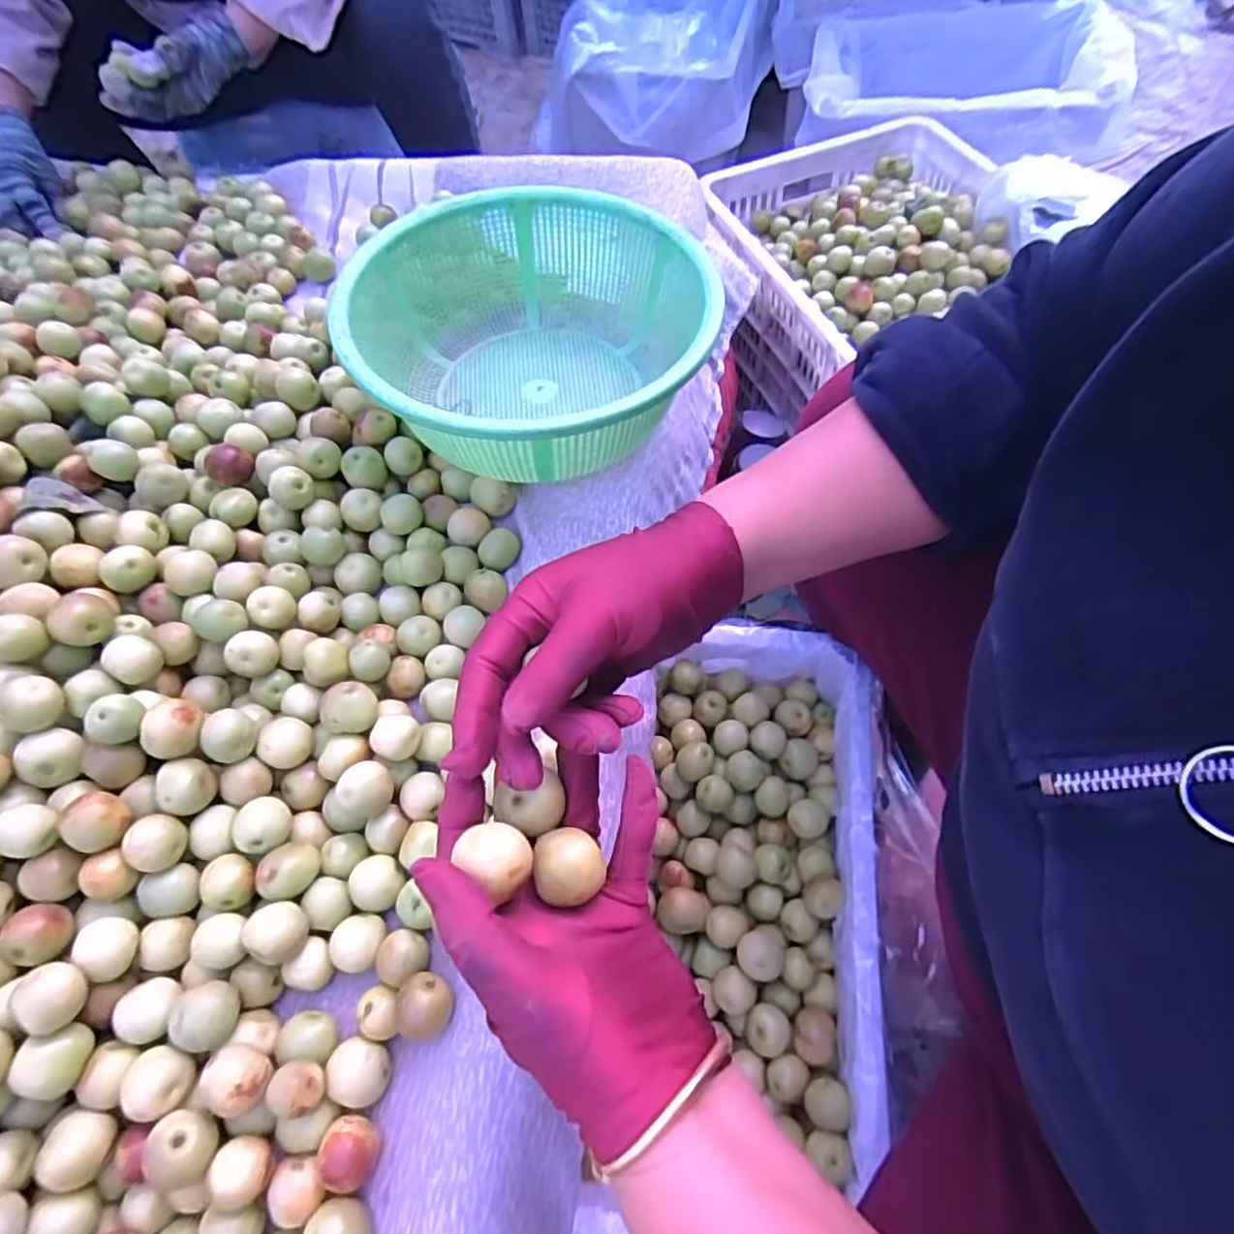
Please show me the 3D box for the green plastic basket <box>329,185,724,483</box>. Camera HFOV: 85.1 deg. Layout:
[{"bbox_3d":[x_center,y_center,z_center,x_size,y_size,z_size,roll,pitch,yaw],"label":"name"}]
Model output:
[{"bbox_3d":[-0.059,-0.202,0.509,0.250,0.118,0.258,2,63,4],"label":"green plastic basket"}]

